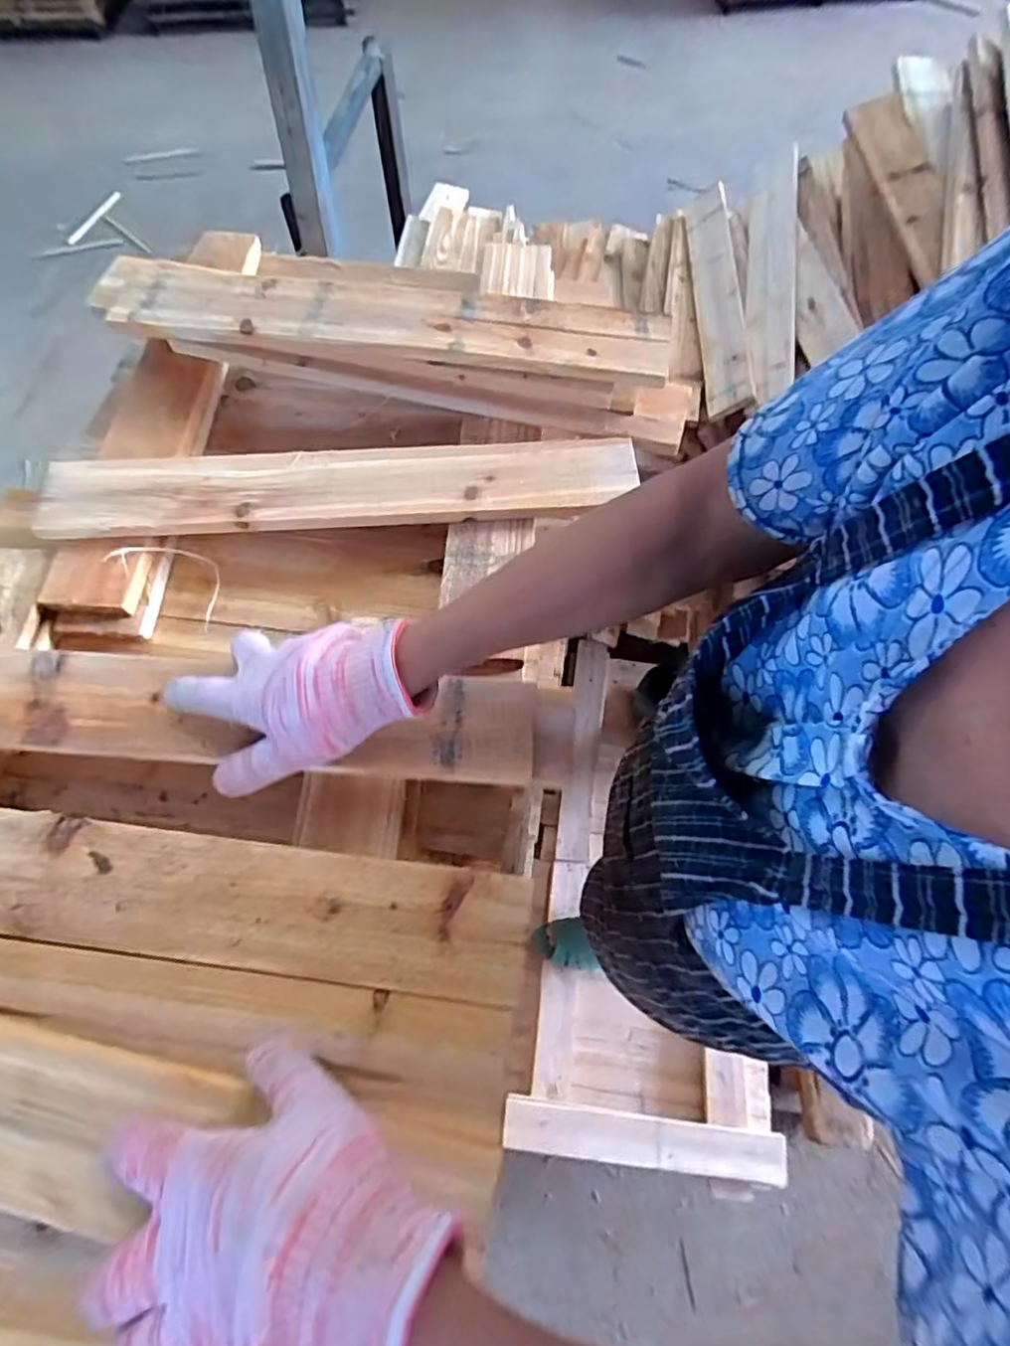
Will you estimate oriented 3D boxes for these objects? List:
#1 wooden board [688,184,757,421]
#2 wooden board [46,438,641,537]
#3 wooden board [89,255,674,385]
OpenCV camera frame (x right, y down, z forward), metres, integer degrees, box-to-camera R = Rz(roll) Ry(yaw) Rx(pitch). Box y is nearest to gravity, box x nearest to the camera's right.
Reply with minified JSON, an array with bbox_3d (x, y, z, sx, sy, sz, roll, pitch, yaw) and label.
[{"bbox_3d":[0.350,-0.625,1.034,0.072,0.019,0.478,-11,67,29],"label":"wooden board"},{"bbox_3d":[-0.140,-0.162,0.542,0.495,0.020,0.074,-3,65,-2],"label":"wooden board"},{"bbox_3d":[-0.121,-0.318,0.561,0.530,0.026,0.085,9,65,3],"label":"wooden board"}]

